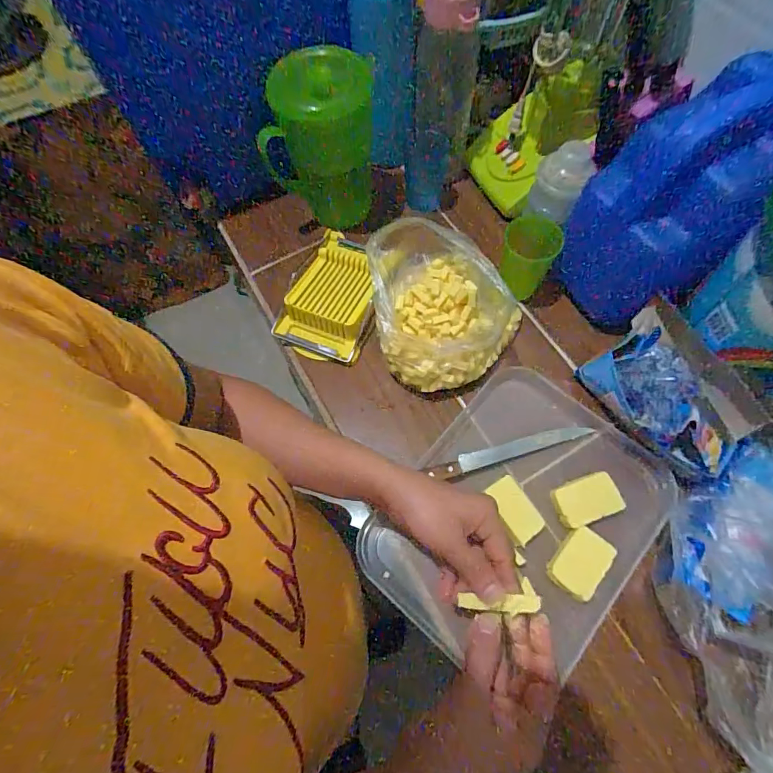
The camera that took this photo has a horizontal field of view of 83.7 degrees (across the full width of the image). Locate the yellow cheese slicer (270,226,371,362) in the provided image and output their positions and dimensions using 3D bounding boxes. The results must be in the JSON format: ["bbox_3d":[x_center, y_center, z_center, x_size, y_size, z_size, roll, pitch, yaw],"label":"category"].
[{"bbox_3d":[-0.071,-0.131,0.583,0.106,0.034,0.188,16,68,9],"label":"yellow cheese slicer"}]

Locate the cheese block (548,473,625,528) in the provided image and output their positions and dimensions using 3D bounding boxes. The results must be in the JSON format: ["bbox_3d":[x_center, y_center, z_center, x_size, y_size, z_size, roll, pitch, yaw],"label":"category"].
[{"bbox_3d":[0.220,0.124,0.473,0.065,0.015,0.046,-18,67,-6],"label":"cheese block"}]

